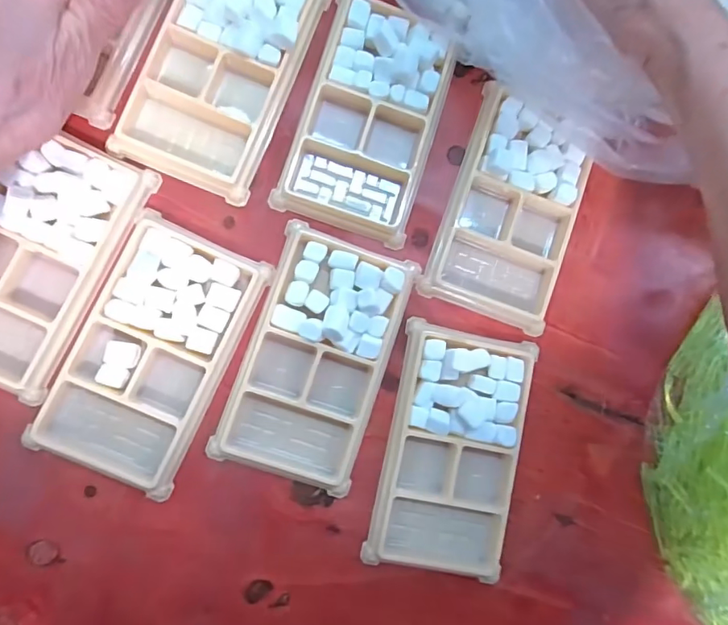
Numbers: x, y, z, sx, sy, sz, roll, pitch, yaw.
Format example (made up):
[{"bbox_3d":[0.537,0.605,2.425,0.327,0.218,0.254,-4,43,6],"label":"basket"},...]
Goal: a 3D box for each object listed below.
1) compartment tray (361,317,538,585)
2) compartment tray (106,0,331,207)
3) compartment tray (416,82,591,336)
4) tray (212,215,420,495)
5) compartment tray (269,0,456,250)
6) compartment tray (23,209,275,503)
[{"bbox_3d":[0.052,0.077,0.280,0.074,0.019,0.136,12,84,-6],"label":"compartment tray"},{"bbox_3d":[-0.078,-0.137,0.277,0.073,0.018,0.132,22,83,-5],"label":"compartment tray"},{"bbox_3d":[0.089,-0.059,0.295,0.075,0.015,0.124,20,83,-5],"label":"compartment tray"},{"bbox_3d":[-0.024,0.024,0.274,0.075,0.020,0.136,20,83,-5],"label":"tray"},{"bbox_3d":[0.004,-0.111,0.286,0.074,0.018,0.129,16,84,-6],"label":"compartment tray"},{"bbox_3d":[-0.112,0.022,0.267,0.075,0.014,0.136,23,83,-5],"label":"compartment tray"}]

